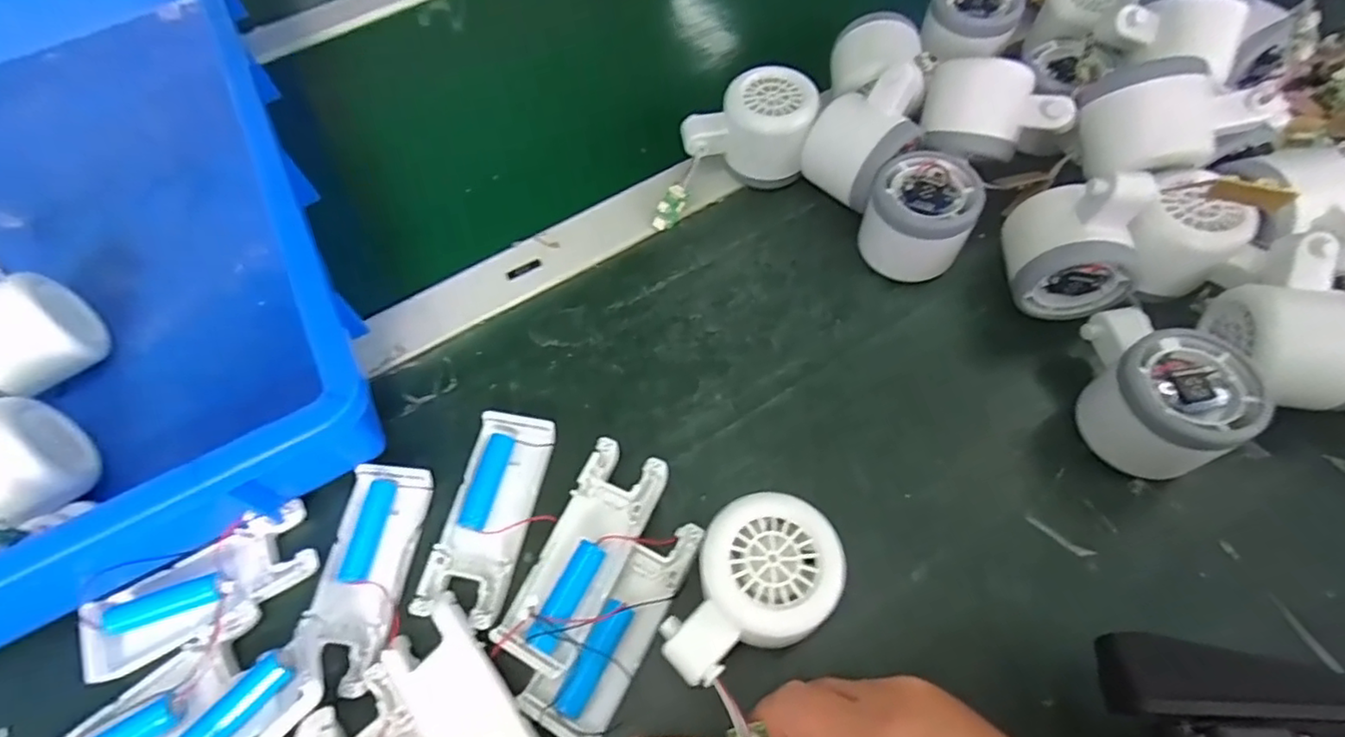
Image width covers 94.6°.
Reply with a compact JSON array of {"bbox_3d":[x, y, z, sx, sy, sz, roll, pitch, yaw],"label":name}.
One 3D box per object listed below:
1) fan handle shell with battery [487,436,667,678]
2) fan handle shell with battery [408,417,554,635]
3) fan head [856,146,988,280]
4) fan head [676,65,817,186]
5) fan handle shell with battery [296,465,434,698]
[{"bbox_3d":[-0.042,0.087,0.296,0.040,0.025,0.103,23,64,15],"label":"fan handle shell with battery"},{"bbox_3d":[-0.092,0.073,0.316,0.042,0.011,0.103,10,61,8],"label":"fan handle shell with battery"},{"bbox_3d":[0.144,-0.088,0.369,0.057,0.055,0.059,-1,61,2],"label":"fan head"},{"bbox_3d":[0.049,-0.154,0.403,0.079,0.056,0.048,3,61,4],"label":"fan head"},{"bbox_3d":[-0.150,0.095,0.297,0.043,0.019,0.103,-1,61,2],"label":"fan handle shell with battery"}]

